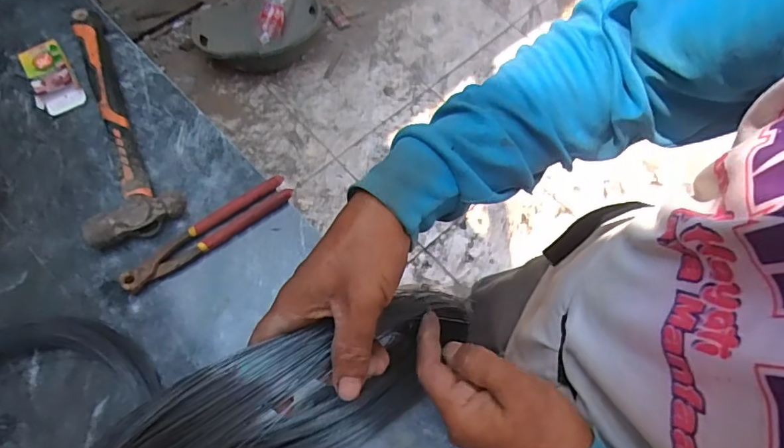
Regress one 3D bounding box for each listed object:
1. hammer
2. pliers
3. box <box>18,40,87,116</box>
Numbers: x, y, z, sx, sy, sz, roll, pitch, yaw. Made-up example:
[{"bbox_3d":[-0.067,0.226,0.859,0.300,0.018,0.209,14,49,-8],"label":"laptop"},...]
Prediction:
[{"bbox_3d":[-0.378,-0.133,0.673,0.111,0.048,0.343,-25,69,-10],"label":"hammer"},{"bbox_3d":[-0.224,0.011,0.626,0.218,0.023,0.039,-31,70,-15],"label":"pliers"},{"bbox_3d":[-0.470,-0.203,0.711,0.057,0.021,0.109,-29,70,-11],"label":"box"}]

